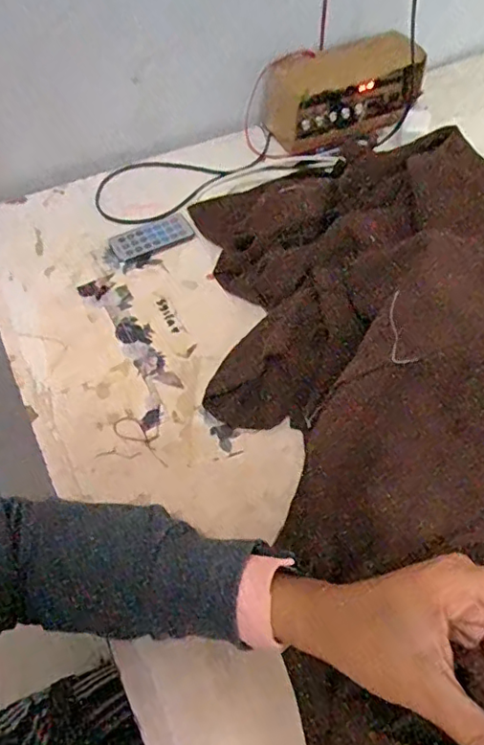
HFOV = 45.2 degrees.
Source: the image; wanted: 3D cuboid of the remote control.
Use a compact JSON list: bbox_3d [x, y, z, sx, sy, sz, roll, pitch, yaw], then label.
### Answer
[{"bbox_3d":[-0.096,-0.144,0.616,0.085,0.004,0.042,-23,57,-13],"label":"remote control"}]

